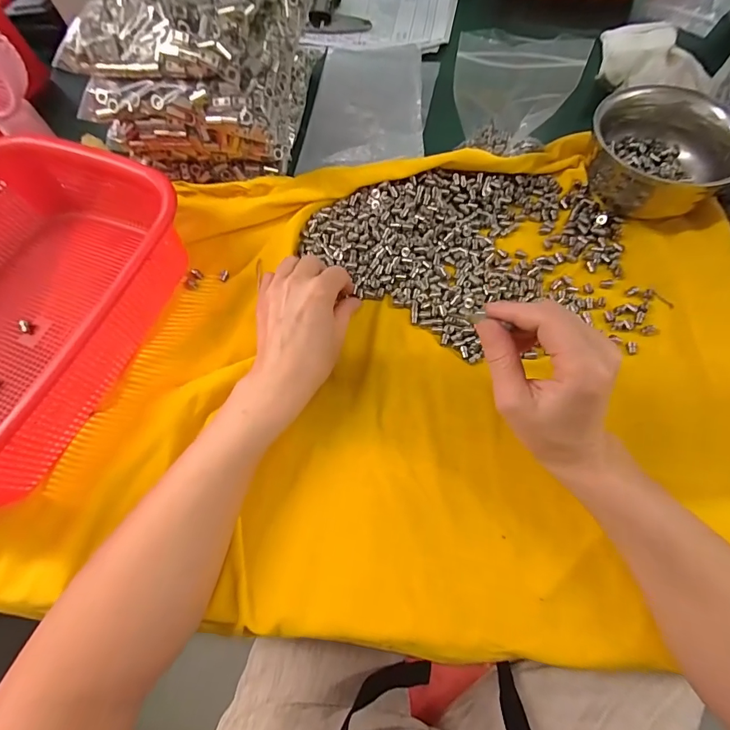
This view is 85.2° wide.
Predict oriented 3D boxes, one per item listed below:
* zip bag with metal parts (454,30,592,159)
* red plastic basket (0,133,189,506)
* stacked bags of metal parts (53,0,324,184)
[{"bbox_3d":[0.124,-0.237,0.352,0.097,0.105,0.054,5,66,4],"label":"zip bag with metal parts"},{"bbox_3d":[-0.277,-0.037,0.316,0.209,0.090,0.295,20,68,10],"label":"red plastic basket"},{"bbox_3d":[-0.139,-0.295,0.371,0.160,0.141,0.219,7,66,5],"label":"stacked bags of metal parts"}]

